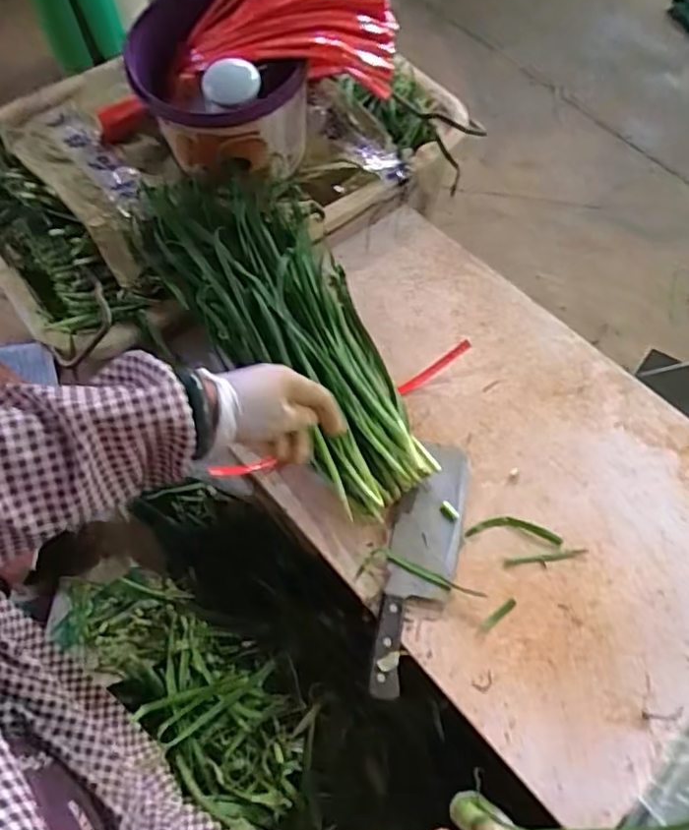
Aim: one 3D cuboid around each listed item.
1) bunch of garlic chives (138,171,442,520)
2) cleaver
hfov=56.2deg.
[{"bbox_3d":[-0.058,-0.104,0.750,0.200,0.069,0.466,-30,74,-14],"label":"bunch of garlic chives"},{"bbox_3d":[0.078,0.146,0.653,0.065,0.021,0.266,12,62,8],"label":"cleaver"}]

